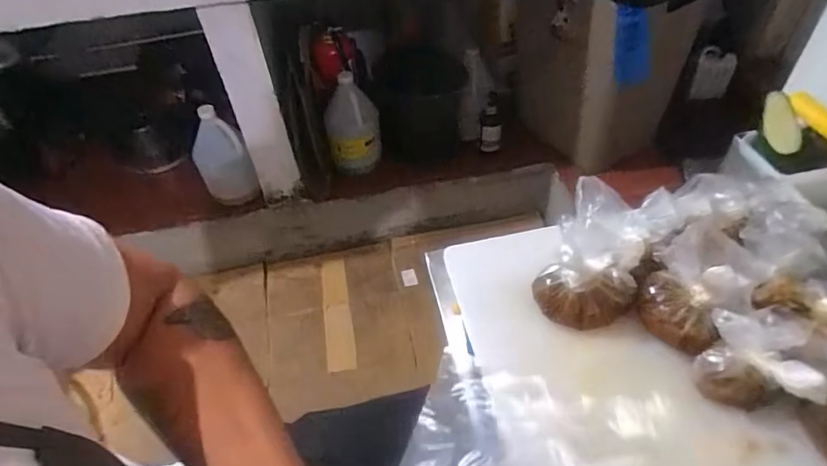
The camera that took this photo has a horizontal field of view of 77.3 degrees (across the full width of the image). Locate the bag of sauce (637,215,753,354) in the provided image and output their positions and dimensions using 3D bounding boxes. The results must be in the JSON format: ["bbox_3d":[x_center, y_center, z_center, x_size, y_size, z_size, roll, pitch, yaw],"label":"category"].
[{"bbox_3d":[0.247,0.046,0.451,0.077,0.067,0.088,29,57,27],"label":"bag of sauce"}]

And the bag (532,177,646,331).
[{"bbox_3d":[0.175,0.021,0.493,0.081,0.065,0.128,22,54,23],"label":"bag"}]

